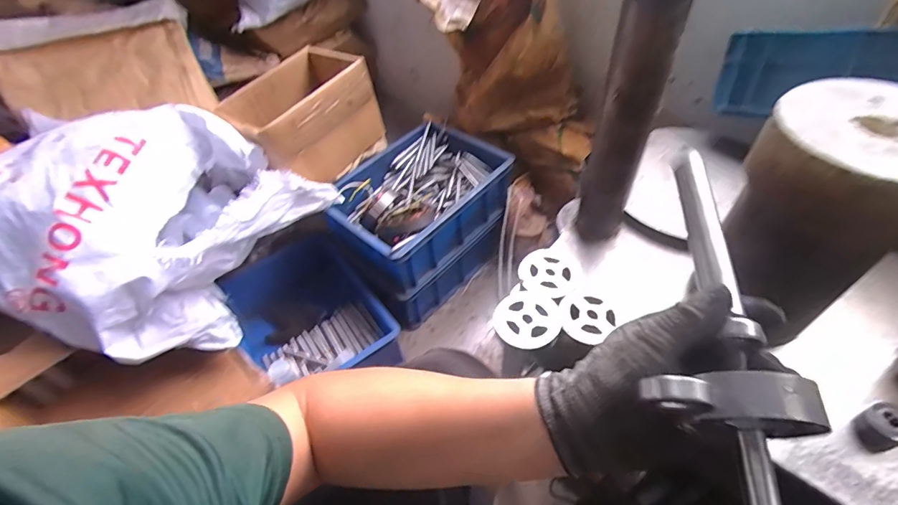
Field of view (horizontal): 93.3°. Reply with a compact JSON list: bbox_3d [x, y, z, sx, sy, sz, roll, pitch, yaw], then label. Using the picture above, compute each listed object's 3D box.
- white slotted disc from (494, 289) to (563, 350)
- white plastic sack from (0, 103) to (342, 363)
[{"bbox_3d":[0.098,0.080,0.522,0.078,0.012,0.080,-2,49,3],"label":"white slotted disc"},{"bbox_3d":[-0.628,-0.047,0.845,0.641,0.266,0.432,9,51,12],"label":"white plastic sack"}]

